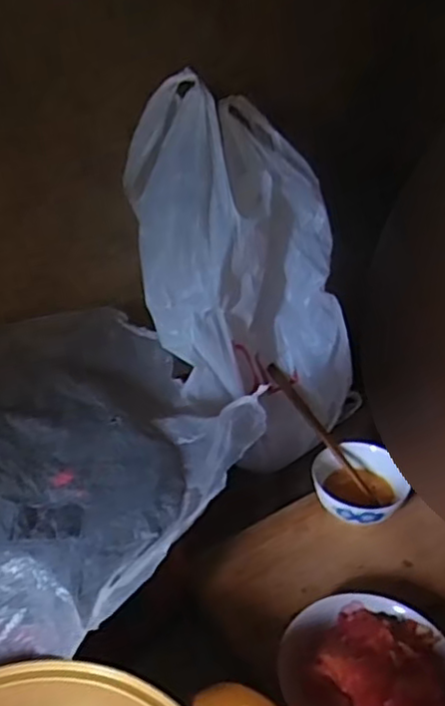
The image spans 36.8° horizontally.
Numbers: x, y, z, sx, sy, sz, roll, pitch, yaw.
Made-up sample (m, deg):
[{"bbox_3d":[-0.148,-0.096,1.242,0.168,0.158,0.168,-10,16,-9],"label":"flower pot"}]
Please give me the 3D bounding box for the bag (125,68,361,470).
[{"bbox_3d":[0.040,-0.105,0.945,0.302,0.474,0.238,-6,33,-10],"label":"bag"}]

